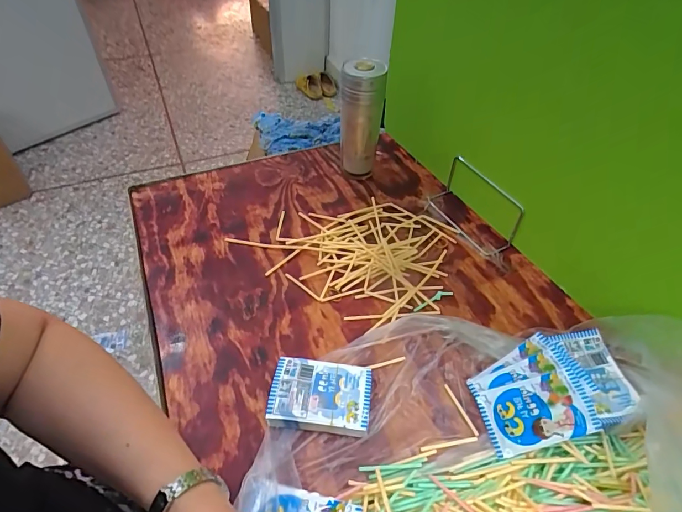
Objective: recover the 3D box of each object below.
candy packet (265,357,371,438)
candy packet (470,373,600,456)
[{"bbox_3d":[-0.022,0.151,0.446,0.105,0.028,0.070,5,48,4],"label":"candy packet"},{"bbox_3d":[0.198,0.159,0.425,0.101,0.013,0.065,-21,60,9],"label":"candy packet"}]

